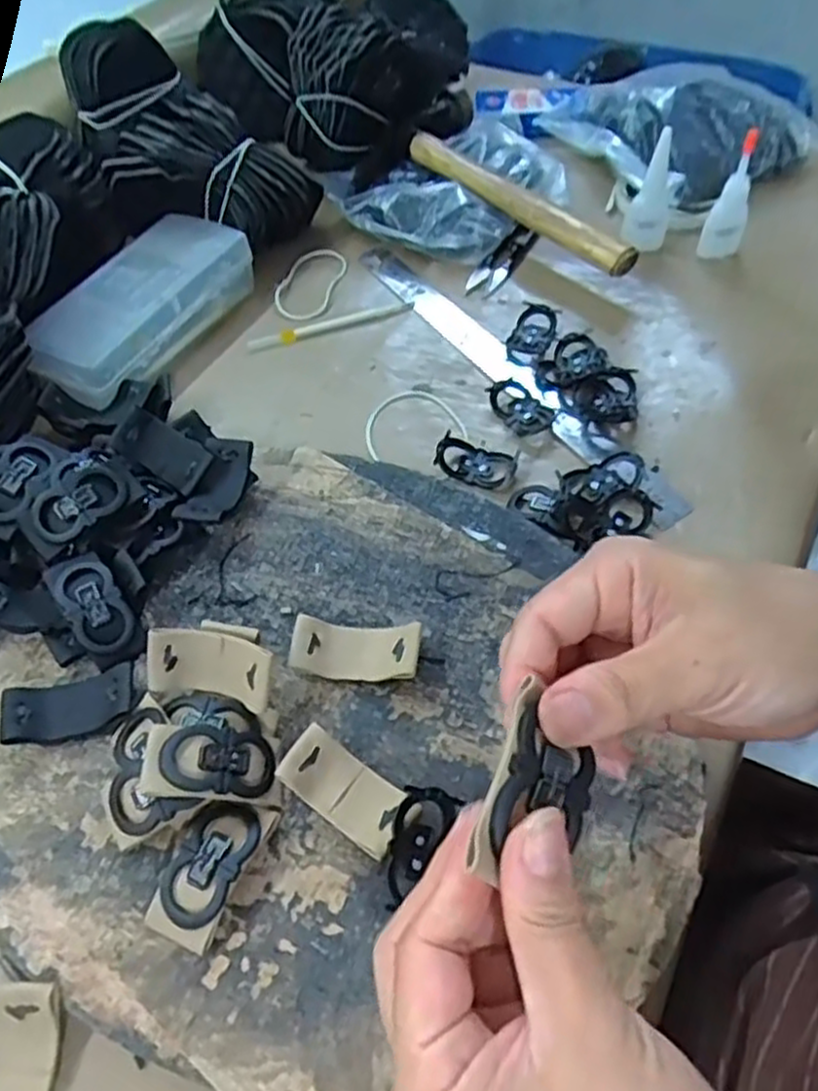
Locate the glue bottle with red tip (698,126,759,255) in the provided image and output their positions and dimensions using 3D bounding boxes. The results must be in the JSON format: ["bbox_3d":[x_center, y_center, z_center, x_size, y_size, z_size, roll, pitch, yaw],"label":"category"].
[{"bbox_3d":[0.229,-0.243,0.532,0.026,0.088,0.020,21,58,16],"label":"glue bottle with red tip"}]

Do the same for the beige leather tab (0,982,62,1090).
[{"bbox_3d":[-0.143,0.190,0.273,0.028,0.015,0.054,-3,55,-1],"label":"beige leather tab"}]

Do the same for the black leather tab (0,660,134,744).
[{"bbox_3d":[-0.151,0.074,0.340,0.055,0.016,0.026,-10,55,-6],"label":"black leather tab"}]

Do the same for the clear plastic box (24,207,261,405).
[{"bbox_3d":[-0.175,-0.154,0.501,0.068,0.048,0.156,24,58,17],"label":"clear plastic box"}]

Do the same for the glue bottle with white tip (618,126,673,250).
[{"bbox_3d":[0.175,-0.251,0.542,0.030,0.087,0.033,17,57,13],"label":"glue bottle with white tip"}]

